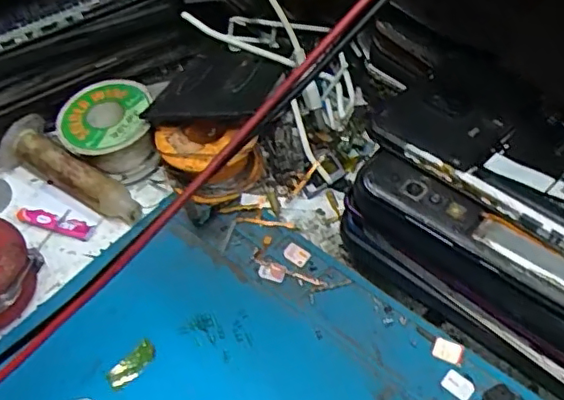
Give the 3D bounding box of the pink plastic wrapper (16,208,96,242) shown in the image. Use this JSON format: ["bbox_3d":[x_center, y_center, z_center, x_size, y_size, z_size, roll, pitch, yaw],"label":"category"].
[{"bbox_3d":[-0.121,0.012,0.314,0.044,0.005,0.010,14,57,14],"label":"pink plastic wrapper"}]

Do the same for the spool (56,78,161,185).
[{"bbox_3d":[-0.097,-0.039,0.333,0.050,0.030,0.054,-2,55,3],"label":"spool"}]

